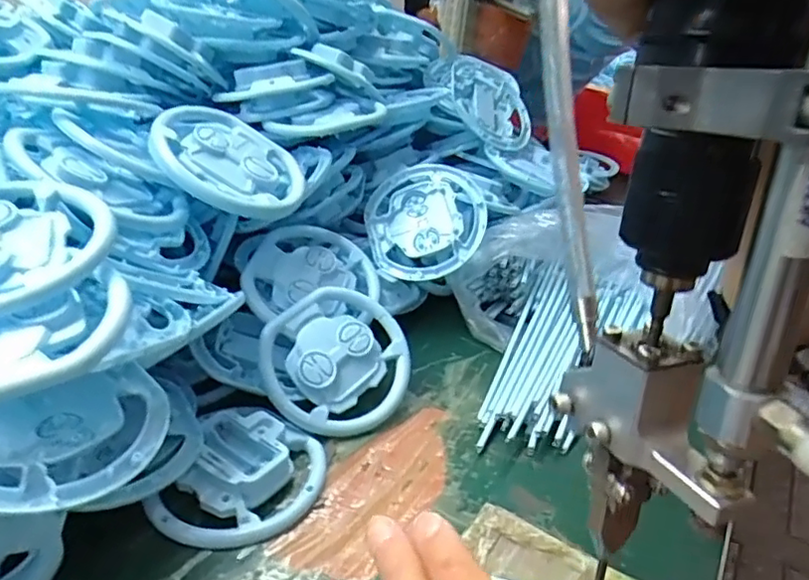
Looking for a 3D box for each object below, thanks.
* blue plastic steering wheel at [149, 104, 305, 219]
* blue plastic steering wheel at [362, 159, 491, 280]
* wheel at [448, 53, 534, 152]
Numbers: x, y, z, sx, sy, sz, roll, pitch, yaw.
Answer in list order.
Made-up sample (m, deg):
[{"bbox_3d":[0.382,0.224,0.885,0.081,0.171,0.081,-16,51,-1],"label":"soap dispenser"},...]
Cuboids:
[{"bbox_3d":[-0.118,-0.088,0.405,0.100,0.013,0.089,28,41,-13],"label":"blue plastic steering wheel"},{"bbox_3d":[0.016,-0.060,0.510,0.103,0.107,0.015,20,-8,19],"label":"blue plastic steering wheel"},{"bbox_3d":[0.091,-0.192,0.611,0.103,0.014,0.109,14,63,-29],"label":"wheel"}]

